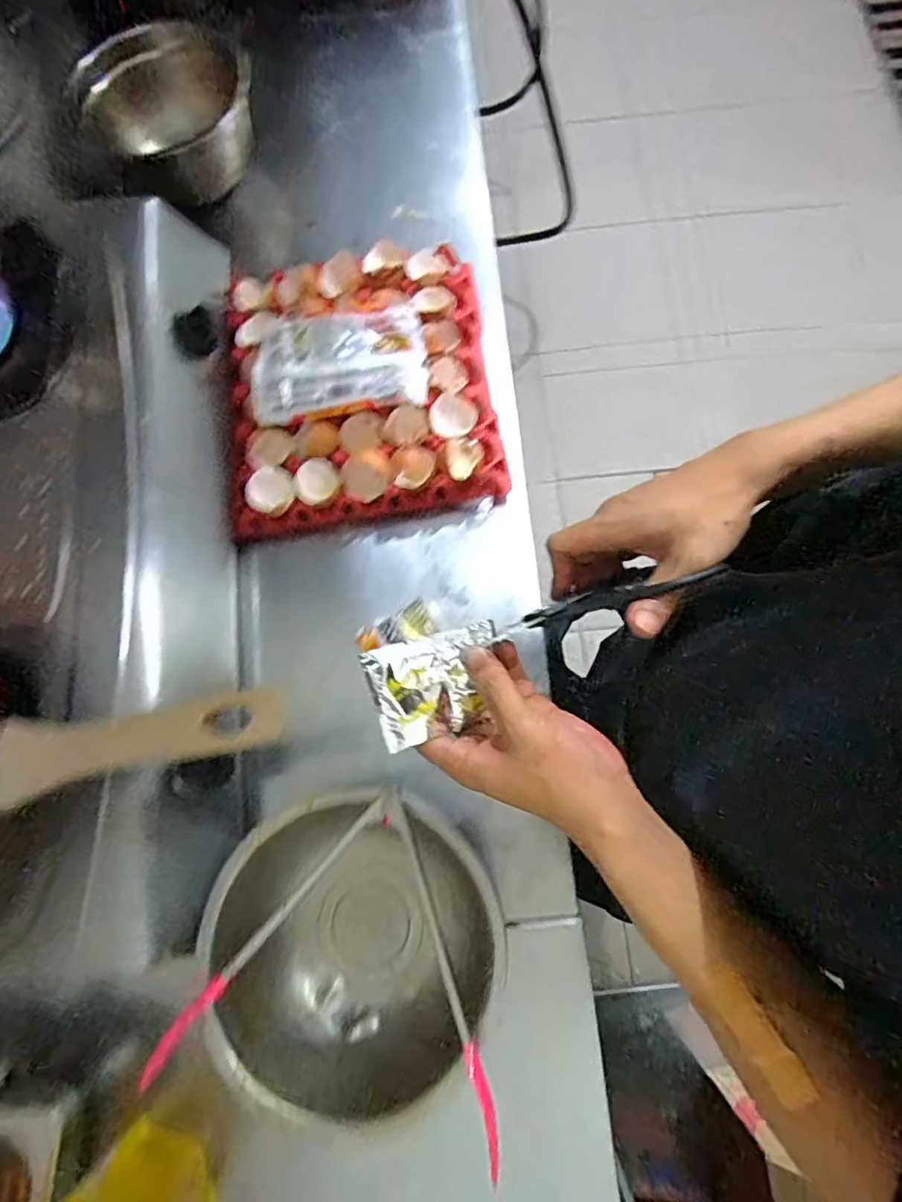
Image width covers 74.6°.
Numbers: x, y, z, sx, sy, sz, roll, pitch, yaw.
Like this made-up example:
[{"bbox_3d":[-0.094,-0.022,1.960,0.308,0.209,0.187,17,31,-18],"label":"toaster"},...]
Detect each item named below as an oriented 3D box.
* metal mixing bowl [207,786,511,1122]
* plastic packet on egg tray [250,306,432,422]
[{"bbox_3d":[-0.076,0.265,0.484,0.197,0.104,0.215,0,76,2],"label":"metal mixing bowl"},{"bbox_3d":[-0.109,-0.231,0.568,0.165,0.017,0.107,-7,76,-2],"label":"plastic packet on egg tray"}]

